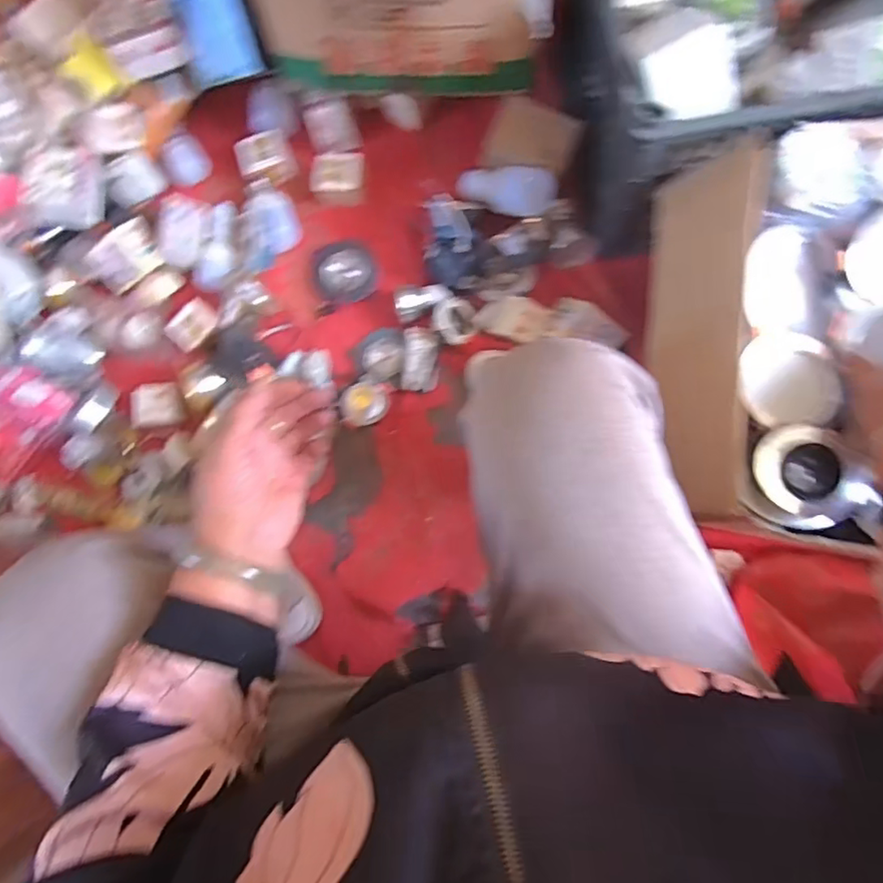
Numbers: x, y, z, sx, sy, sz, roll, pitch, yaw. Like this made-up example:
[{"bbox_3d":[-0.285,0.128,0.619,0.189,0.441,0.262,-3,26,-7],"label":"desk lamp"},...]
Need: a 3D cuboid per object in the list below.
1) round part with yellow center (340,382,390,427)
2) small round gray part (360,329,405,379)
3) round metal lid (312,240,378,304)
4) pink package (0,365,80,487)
[{"bbox_3d":[-0.104,-0.052,0.811,0.063,0.014,0.063,4,66,-8],"label":"round part with yellow center"},{"bbox_3d":[-0.080,-0.122,0.835,0.060,0.031,0.067,-6,84,5],"label":"small round gray part"},{"bbox_3d":[-0.140,-0.245,0.852,0.089,0.030,0.081,-1,84,6],"label":"round metal lid"},{"bbox_3d":[-0.602,-0.024,0.814,0.095,0.052,0.160,41,89,8],"label":"pink package"}]

